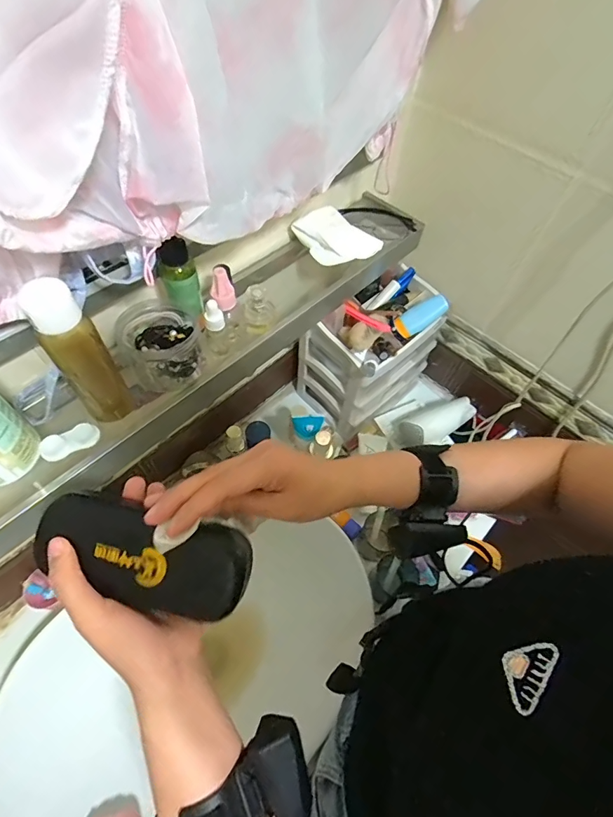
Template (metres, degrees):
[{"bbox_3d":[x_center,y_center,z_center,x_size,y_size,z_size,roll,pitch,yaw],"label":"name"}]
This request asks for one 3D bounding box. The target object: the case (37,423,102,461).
[{"bbox_3d":[-0.236,0.033,0.413,0.054,0.011,0.022,-24,63,-18],"label":"case"}]

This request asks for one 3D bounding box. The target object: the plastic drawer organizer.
[{"bbox_3d":[0.132,-0.113,0.833,0.241,0.280,0.164,-32,66,-22],"label":"plastic drawer organizer"}]

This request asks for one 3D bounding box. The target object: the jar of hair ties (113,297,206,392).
[{"bbox_3d":[-0.156,-0.070,0.445,0.077,0.065,0.079,2,58,-3],"label":"jar of hair ties"}]

